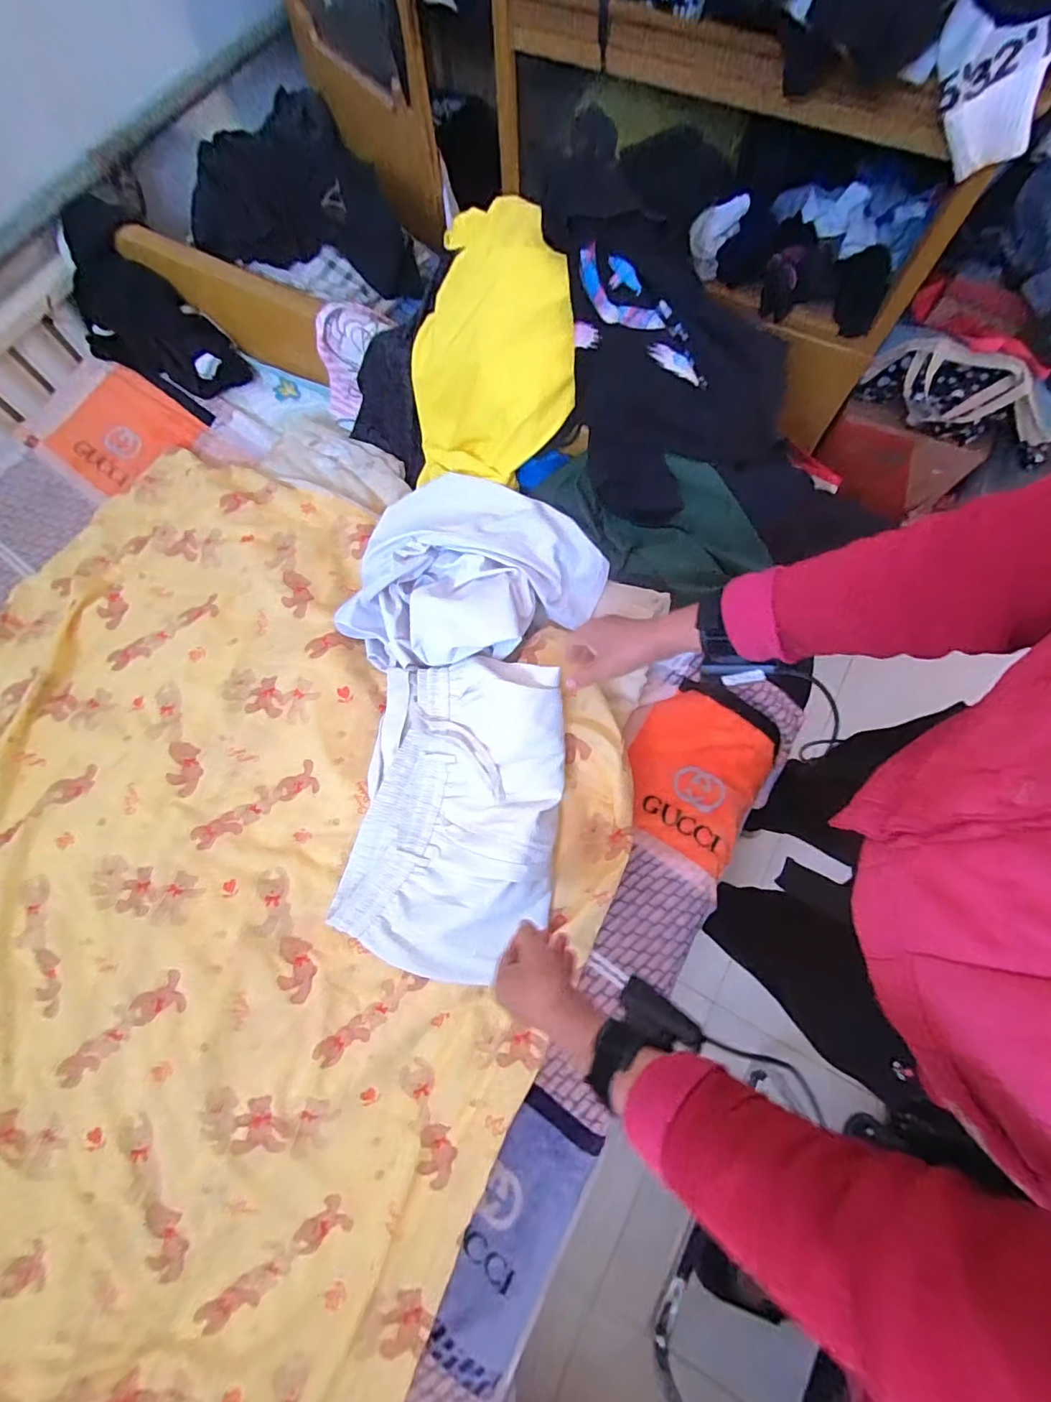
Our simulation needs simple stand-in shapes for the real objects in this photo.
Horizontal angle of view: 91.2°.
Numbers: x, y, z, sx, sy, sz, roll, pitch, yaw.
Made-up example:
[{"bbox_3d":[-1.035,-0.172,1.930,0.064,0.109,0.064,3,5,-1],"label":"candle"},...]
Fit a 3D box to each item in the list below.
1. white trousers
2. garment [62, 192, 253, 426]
[{"bbox_3d":[-0.081,0.149,0.670,0.249,0.048,0.407,18,91,16],"label":"white trousers"},{"bbox_3d":[-0.700,-0.708,0.940,0.195,0.139,0.370,-45,97,-10],"label":"garment"}]

